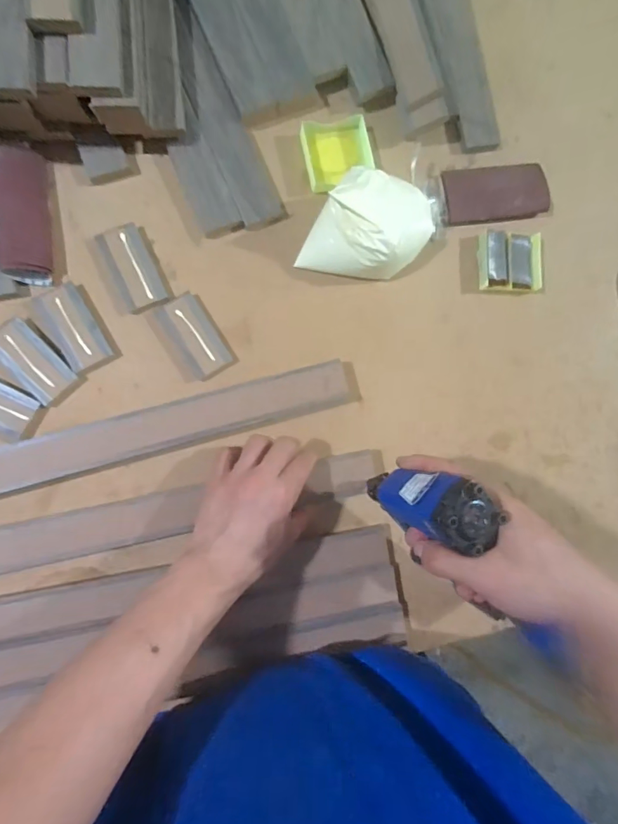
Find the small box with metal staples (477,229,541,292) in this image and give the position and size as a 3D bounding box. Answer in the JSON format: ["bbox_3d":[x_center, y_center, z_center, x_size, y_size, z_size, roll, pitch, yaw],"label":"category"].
[{"bbox_3d":[0.219,-0.163,0.475,0.070,0.012,0.060,0,89,-8],"label":"small box with metal staples"}]

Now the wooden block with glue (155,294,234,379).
[{"bbox_3d":[-0.111,-0.075,0.432,0.046,0.008,0.082,-31,93,-7],"label":"wooden block with glue"}]

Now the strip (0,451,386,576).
[{"bbox_3d":[-0.266,0.125,0.389,0.694,0.026,0.041,-11,90,-8],"label":"strip"}]

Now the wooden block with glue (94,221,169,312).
[{"bbox_3d":[-0.172,-0.141,0.428,0.039,0.012,0.080,-25,92,-8],"label":"wooden block with glue"}]

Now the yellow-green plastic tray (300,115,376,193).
[{"bbox_3d":[0.030,-0.268,0.455,0.068,0.015,0.063,-14,90,-8],"label":"yellow-green plastic tray"}]

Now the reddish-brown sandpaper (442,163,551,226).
[{"bbox_3d":[0.204,-0.234,0.473,0.114,0.012,0.058,-7,89,-8],"label":"reddish-brown sandpaper"}]

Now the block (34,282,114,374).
[{"bbox_3d":[-0.223,-0.081,0.415,0.042,0.006,0.081,-32,93,-7],"label":"block"}]

